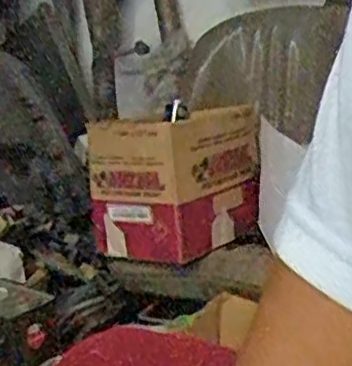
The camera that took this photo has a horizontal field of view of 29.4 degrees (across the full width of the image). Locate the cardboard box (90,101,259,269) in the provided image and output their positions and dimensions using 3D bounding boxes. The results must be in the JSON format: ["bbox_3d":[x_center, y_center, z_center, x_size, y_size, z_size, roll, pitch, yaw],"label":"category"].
[{"bbox_3d":[0.005,-0.011,1.391,0.208,0.275,0.315,8,17,38],"label":"cardboard box"}]

